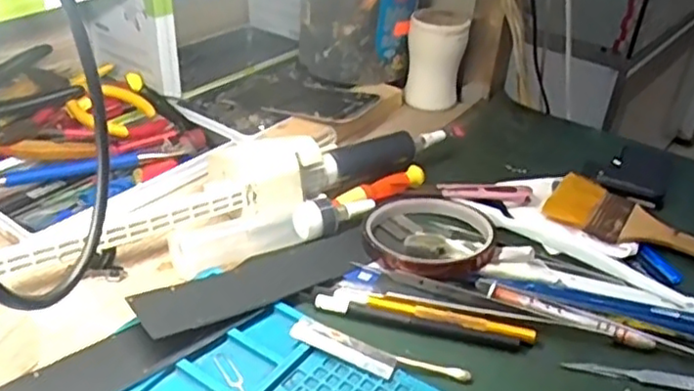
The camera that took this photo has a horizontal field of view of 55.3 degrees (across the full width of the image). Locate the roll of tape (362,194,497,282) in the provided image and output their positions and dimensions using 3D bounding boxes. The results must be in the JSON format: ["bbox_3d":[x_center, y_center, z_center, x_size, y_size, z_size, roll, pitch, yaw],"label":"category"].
[{"bbox_3d":[0.056,0.025,0.440,0.083,0.009,0.086,3,33,-2],"label":"roll of tape"}]

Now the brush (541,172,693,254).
[{"bbox_3d":[0.217,0.029,0.450,0.161,0.010,0.061,27,39,30],"label":"brush"}]

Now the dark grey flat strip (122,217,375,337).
[{"bbox_3d":[-0.045,0.046,0.391,0.162,0.009,0.038,-16,43,-39],"label":"dark grey flat strip"}]

